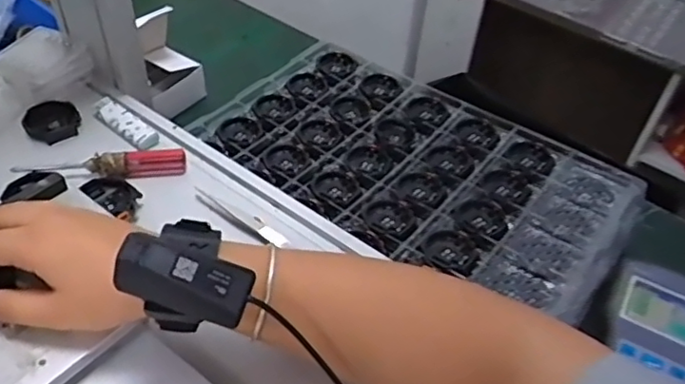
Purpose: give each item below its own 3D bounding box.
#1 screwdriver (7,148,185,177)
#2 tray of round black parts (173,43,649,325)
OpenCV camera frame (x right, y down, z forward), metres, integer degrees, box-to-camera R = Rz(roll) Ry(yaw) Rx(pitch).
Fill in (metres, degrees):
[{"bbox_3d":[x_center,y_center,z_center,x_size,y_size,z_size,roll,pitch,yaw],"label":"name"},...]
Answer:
[{"bbox_3d":[-0.204,-0.023,0.520,0.137,0.017,0.017,-4,45,-9],"label":"screwdriver"},{"bbox_3d":[0.071,-0.031,0.661,0.433,0.042,0.225,31,50,24],"label":"tray of round black parts"}]

